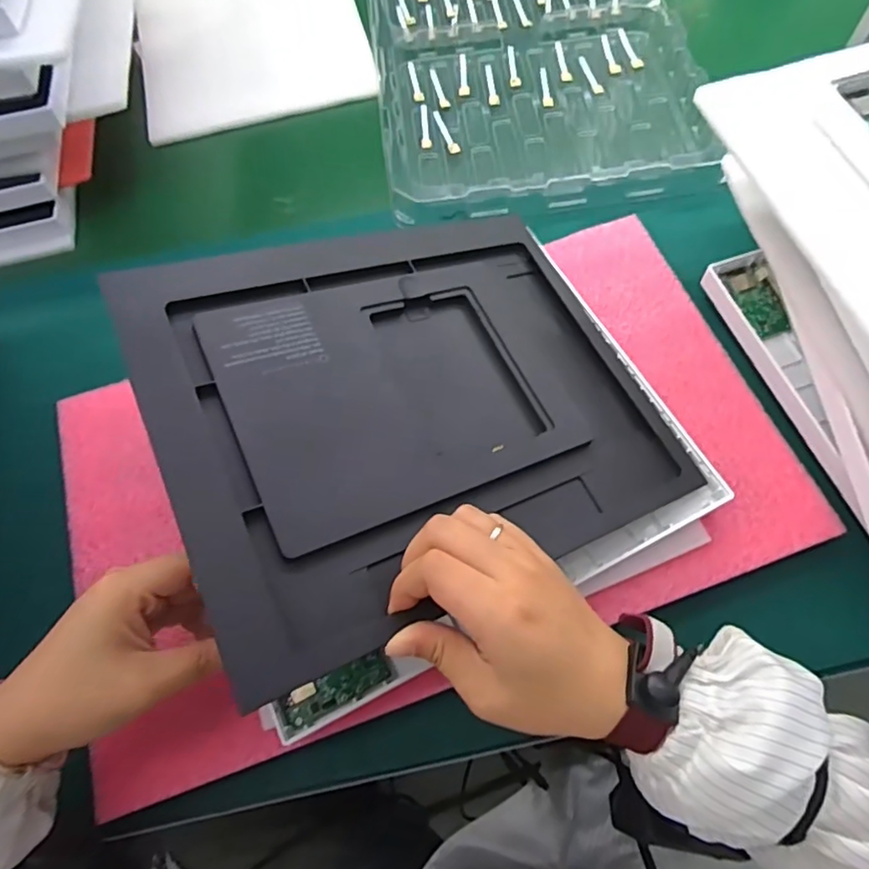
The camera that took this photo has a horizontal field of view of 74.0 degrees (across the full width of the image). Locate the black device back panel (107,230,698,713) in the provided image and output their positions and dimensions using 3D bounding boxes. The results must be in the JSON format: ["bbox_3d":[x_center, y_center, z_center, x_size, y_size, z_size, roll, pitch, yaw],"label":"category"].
[{"bbox_3d":[-0.010,-0.028,0.350,0.293,0.016,0.249,-18,70,-26],"label":"black device back panel"}]

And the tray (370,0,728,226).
[{"bbox_3d":[0.090,-0.436,0.615,0.305,0.029,0.506,-7,66,0],"label":"tray"}]

